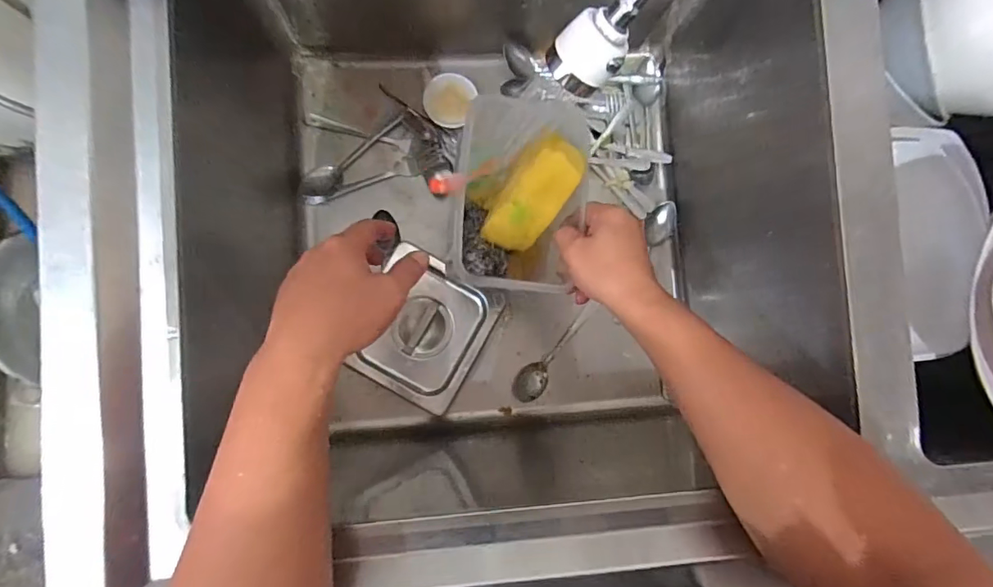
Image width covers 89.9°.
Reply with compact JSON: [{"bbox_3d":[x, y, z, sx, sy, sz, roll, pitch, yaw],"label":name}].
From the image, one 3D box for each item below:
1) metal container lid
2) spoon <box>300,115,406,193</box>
[{"bbox_3d":[-0.093,0.046,0.643,0.150,0.032,0.172,30,85,-2],"label":"metal container lid"},{"bbox_3d":[-0.182,-0.177,0.645,0.159,0.019,0.029,-38,90,-5],"label":"spoon"}]

